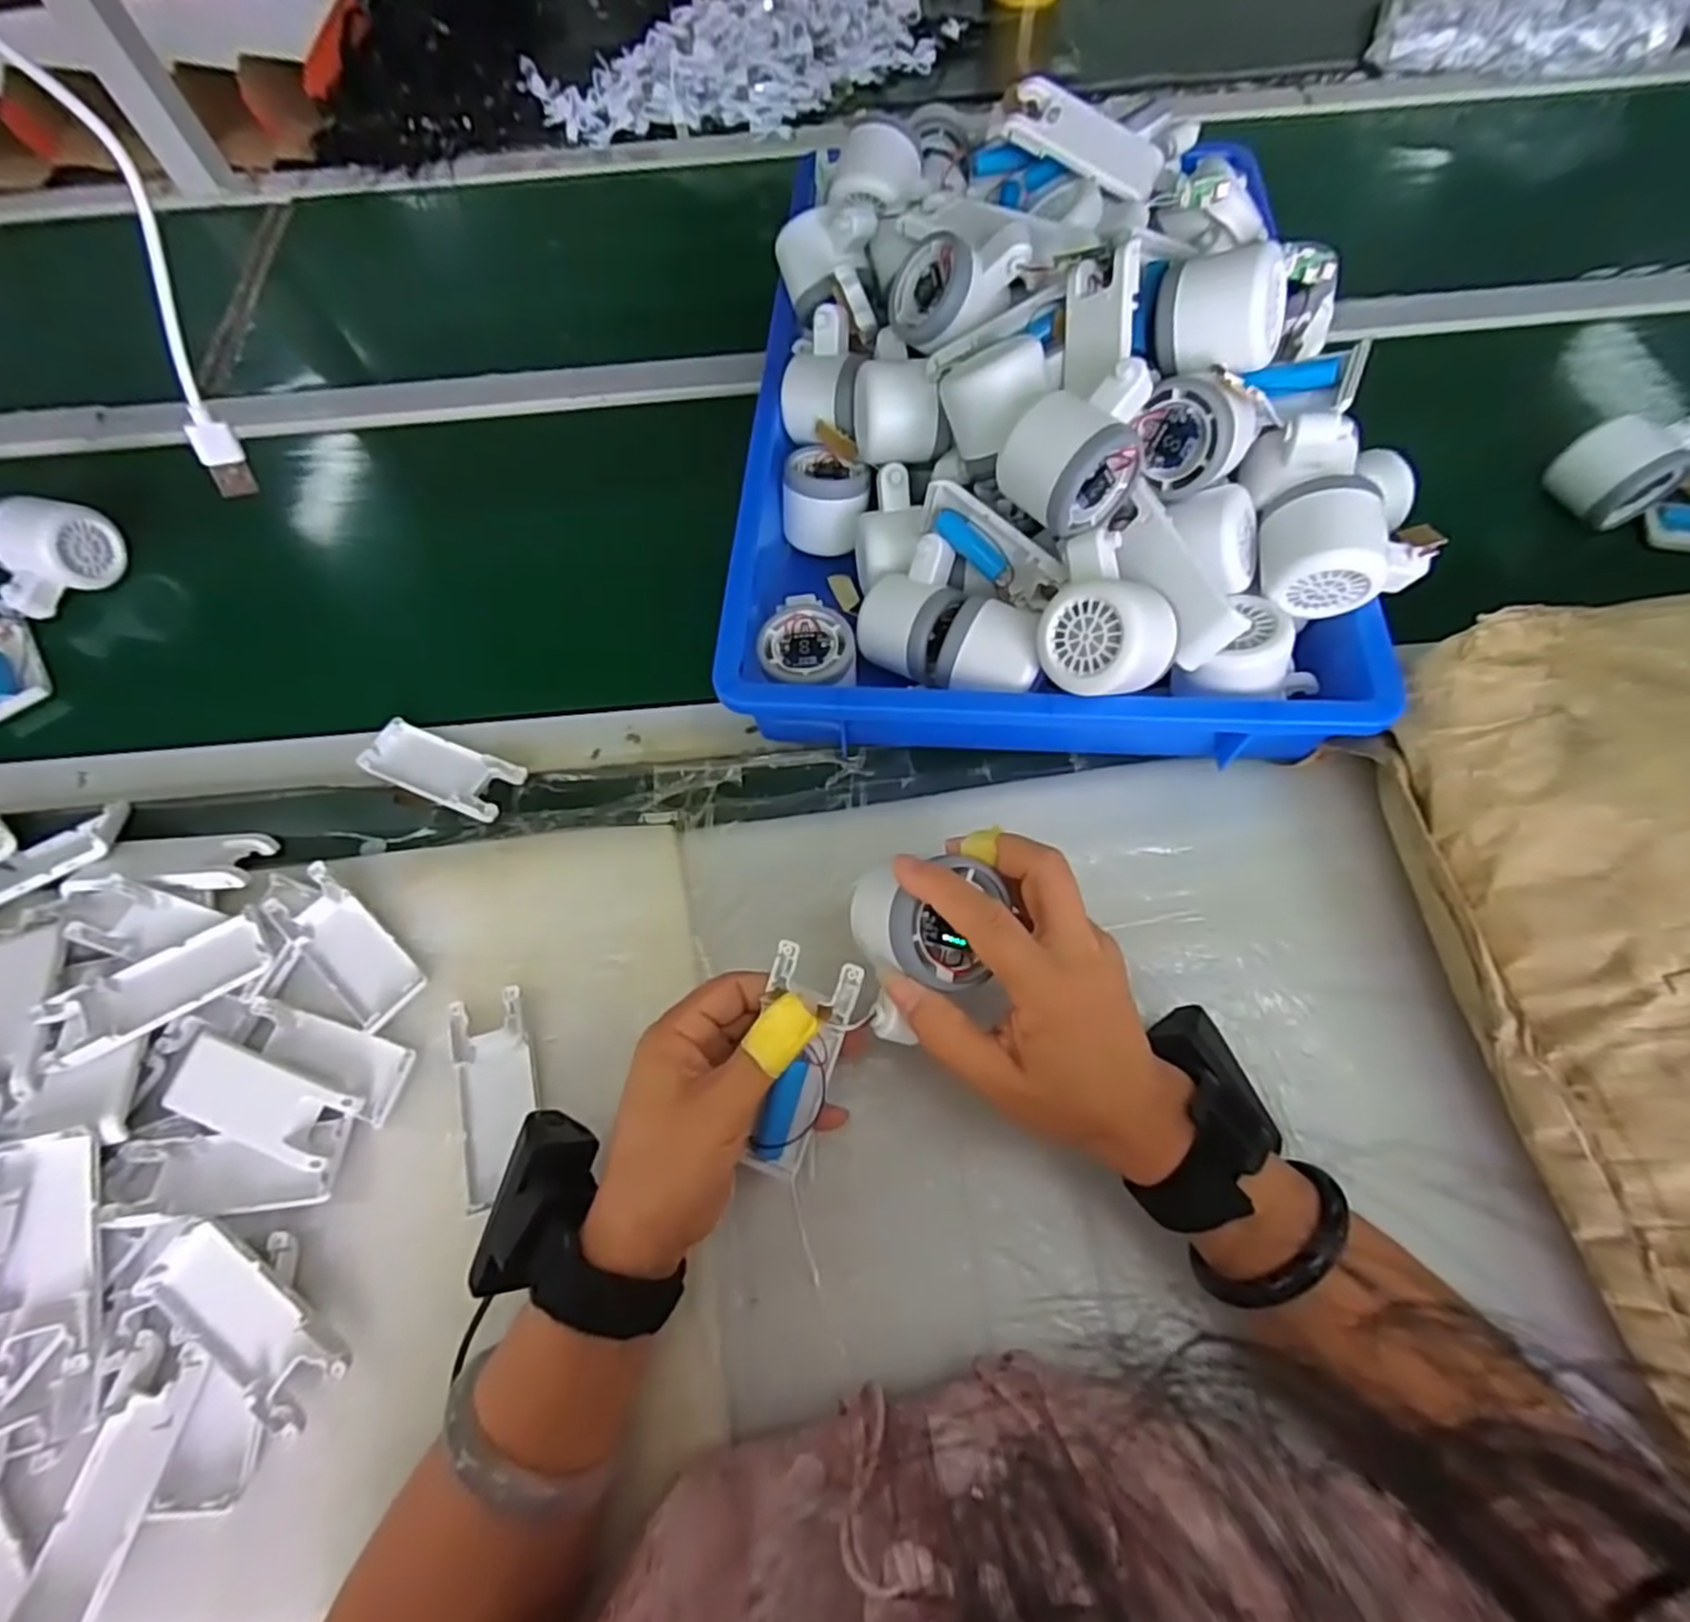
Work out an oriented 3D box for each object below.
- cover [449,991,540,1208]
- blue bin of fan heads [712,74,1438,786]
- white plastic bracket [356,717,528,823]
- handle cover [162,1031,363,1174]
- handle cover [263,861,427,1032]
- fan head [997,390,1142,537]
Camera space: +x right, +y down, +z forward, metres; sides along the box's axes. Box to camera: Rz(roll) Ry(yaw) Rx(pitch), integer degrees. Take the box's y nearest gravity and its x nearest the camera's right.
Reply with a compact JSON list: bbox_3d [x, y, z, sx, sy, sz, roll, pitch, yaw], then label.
[{"bbox_3d":[-0.178,0.143,0.381,0.038,0.010,0.097,-15,66,-5],"label":"cover"},{"bbox_3d":[0.122,-0.245,0.475,0.364,0.159,0.414,2,66,3],"label":"blue bin of fan heads"},{"bbox_3d":[-0.253,-0.027,0.467,0.100,0.010,0.040,20,68,11],"label":"white plastic bracket"},{"bbox_3d":[-0.300,0.148,0.382,0.099,0.017,0.039,19,68,10],"label":"handle cover"},{"bbox_3d":[-0.277,0.076,0.415,0.101,0.013,0.040,39,72,17],"label":"handle cover"},{"bbox_3d":[0.118,-0.184,0.392,0.064,0.047,0.055,-35,69,-13],"label":"fan head"}]

